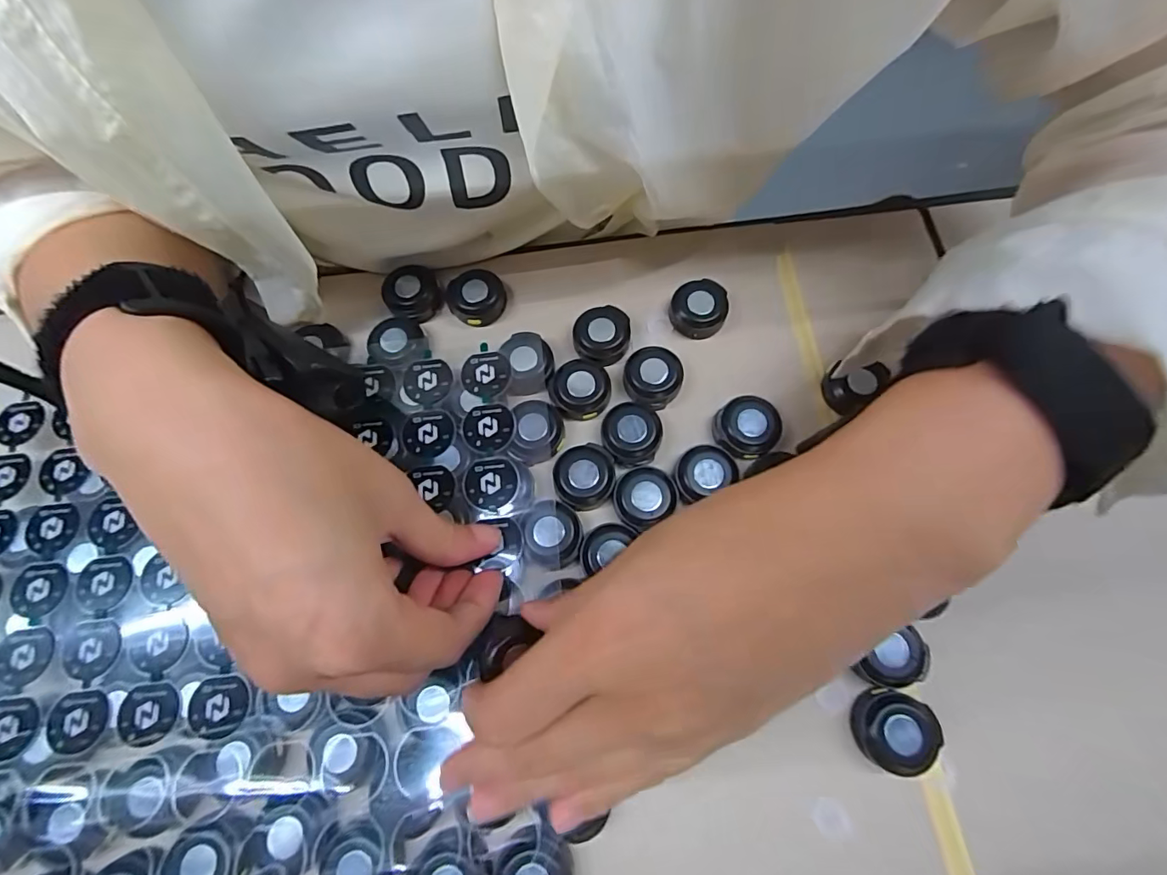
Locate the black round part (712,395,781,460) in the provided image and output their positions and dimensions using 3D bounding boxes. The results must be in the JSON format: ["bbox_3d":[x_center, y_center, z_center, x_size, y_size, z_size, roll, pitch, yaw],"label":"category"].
[{"bbox_3d":[0.079,-0.005,0.237,0.028,0.010,0.028,0,72,1],"label":"black round part"}]

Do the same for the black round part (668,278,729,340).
[{"bbox_3d":[0.060,-0.067,0.260,0.029,0.011,0.030,0,72,1],"label":"black round part"}]

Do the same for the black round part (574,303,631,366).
[{"bbox_3d":[0.009,-0.051,0.258,0.032,0.013,0.027,-40,76,-11],"label":"black round part"}]

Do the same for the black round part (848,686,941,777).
[{"bbox_3d":[0.125,0.118,0.198,0.029,0.010,0.028,23,74,8],"label":"black round part"}]

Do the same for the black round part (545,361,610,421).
[{"bbox_3d":[-0.002,-0.023,0.248,0.030,0.011,0.027,19,73,7],"label":"black round part"}]

